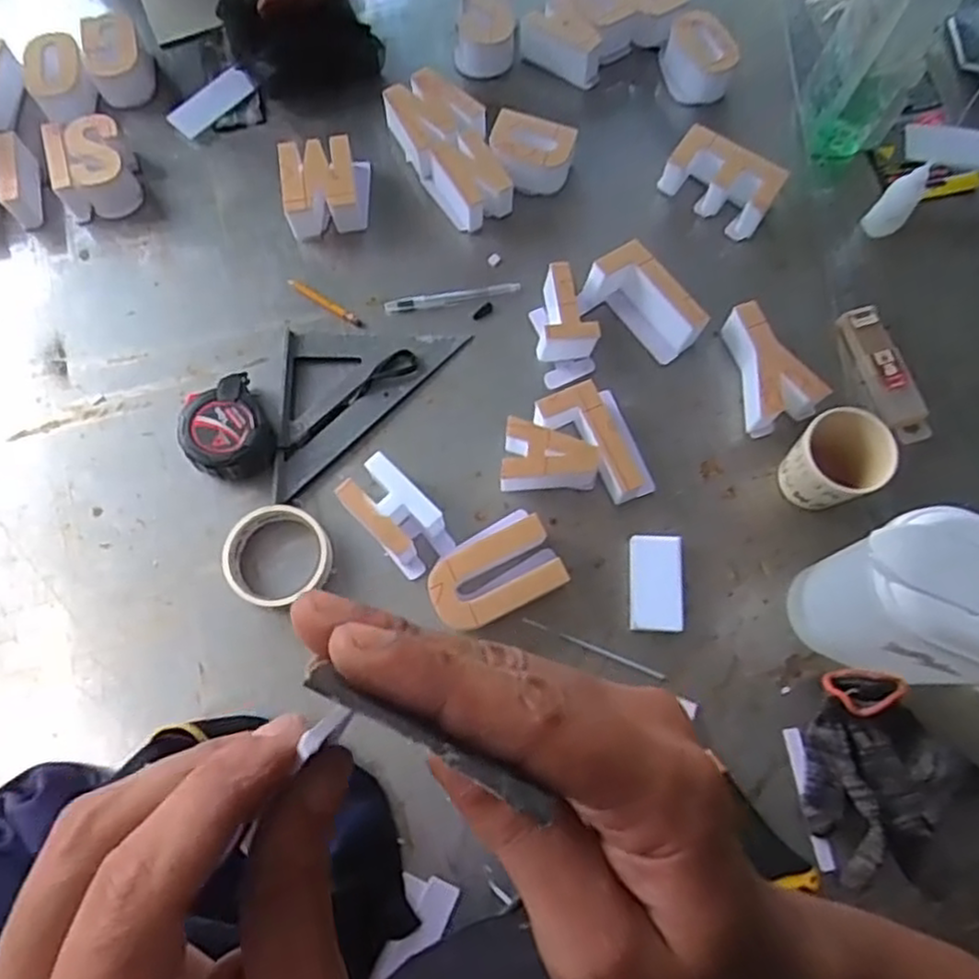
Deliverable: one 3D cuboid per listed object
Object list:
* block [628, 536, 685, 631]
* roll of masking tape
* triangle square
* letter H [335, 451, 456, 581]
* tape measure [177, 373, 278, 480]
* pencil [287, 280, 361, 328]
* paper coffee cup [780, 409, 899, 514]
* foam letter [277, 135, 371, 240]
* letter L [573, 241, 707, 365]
[{"bbox_3d":[0.147,0.082,0.641,0.043,0.023,0.084,2,71,1],"label":"block"},{"bbox_3d":[-0.189,0.059,0.643,0.094,0.023,0.088,0,71,0],"label":"roll of masking tape"},{"bbox_3d":[-0.115,-0.074,0.695,0.168,0.012,0.169,1,71,0],"label":"triangle square"},{"bbox_3d":[-0.083,0.024,0.650,0.058,0.047,0.101,-40,76,-12],"label":"letter H"},{"bbox_3d":[-0.243,-0.051,0.675,0.080,0.041,0.091,-32,75,-10],"label":"tape measure"},{"bbox_3d":[-0.165,-0.189,0.733,0.087,0.007,0.011,33,74,11],"label":"pencil"},{"bbox_3d":[0.300,-0.019,0.645,0.071,0.107,0.071,0,71,0],"label":"paper coffee cup"},{"bbox_3d":[-0.169,-0.311,0.751,0.085,0.050,0.095,-5,72,-1],"label":"foam letter"},{"bbox_3d":[0.149,-0.180,0.712,0.073,0.049,0.120,-38,76,-11],"label":"letter L"}]

